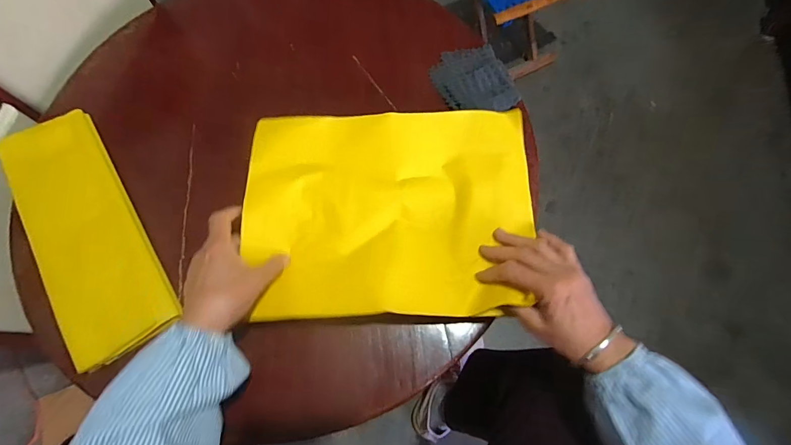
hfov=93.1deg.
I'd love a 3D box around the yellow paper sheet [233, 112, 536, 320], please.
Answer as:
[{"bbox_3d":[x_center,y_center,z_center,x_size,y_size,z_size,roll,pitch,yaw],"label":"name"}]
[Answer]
[{"bbox_3d":[-0.004,-0.018,0.469,0.345,0.022,0.259,-1,71,-2],"label":"yellow paper sheet"}]

